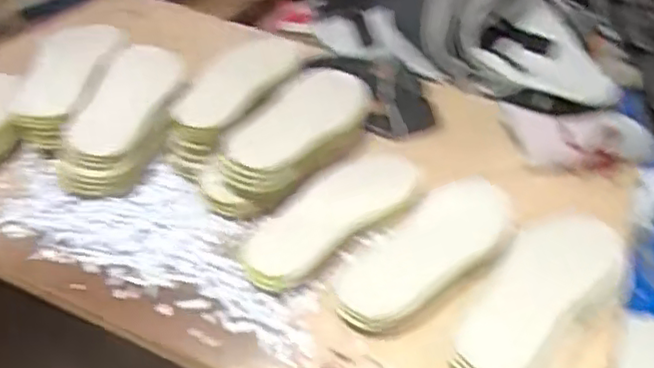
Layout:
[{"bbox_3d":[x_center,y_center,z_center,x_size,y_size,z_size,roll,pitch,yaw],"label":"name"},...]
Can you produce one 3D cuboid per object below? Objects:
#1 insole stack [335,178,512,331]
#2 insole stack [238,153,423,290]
[{"bbox_3d":[0.099,0.067,0.652,0.228,0.015,0.094,-33,48,-28],"label":"insole stack"},{"bbox_3d":[0.018,0.028,0.696,0.079,0.029,0.262,34,41,31],"label":"insole stack"}]

